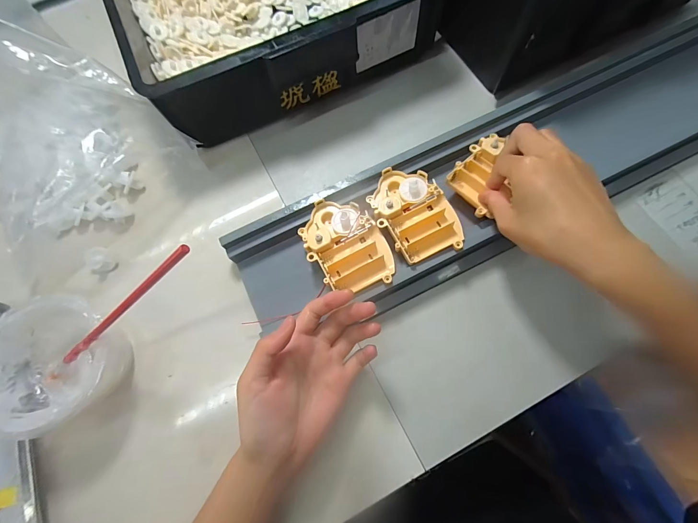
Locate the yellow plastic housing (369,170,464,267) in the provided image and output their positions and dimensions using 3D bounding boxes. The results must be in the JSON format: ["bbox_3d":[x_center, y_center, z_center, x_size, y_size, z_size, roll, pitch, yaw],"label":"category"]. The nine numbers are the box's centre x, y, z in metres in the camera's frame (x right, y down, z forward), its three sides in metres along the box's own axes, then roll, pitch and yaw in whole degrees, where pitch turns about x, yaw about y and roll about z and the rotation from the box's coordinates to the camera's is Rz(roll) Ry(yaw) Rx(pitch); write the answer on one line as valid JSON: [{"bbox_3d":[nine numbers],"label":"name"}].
[{"bbox_3d":[0.065,-0.050,0.323,0.077,0.021,0.102,-20,73,-4],"label":"yellow plastic housing"}]

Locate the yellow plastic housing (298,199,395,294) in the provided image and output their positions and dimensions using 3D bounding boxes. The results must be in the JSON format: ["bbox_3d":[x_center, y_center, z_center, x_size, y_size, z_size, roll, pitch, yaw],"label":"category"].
[{"bbox_3d":[-0.004,-0.018,0.315,0.074,0.017,0.099,-22,73,-4],"label":"yellow plastic housing"}]

